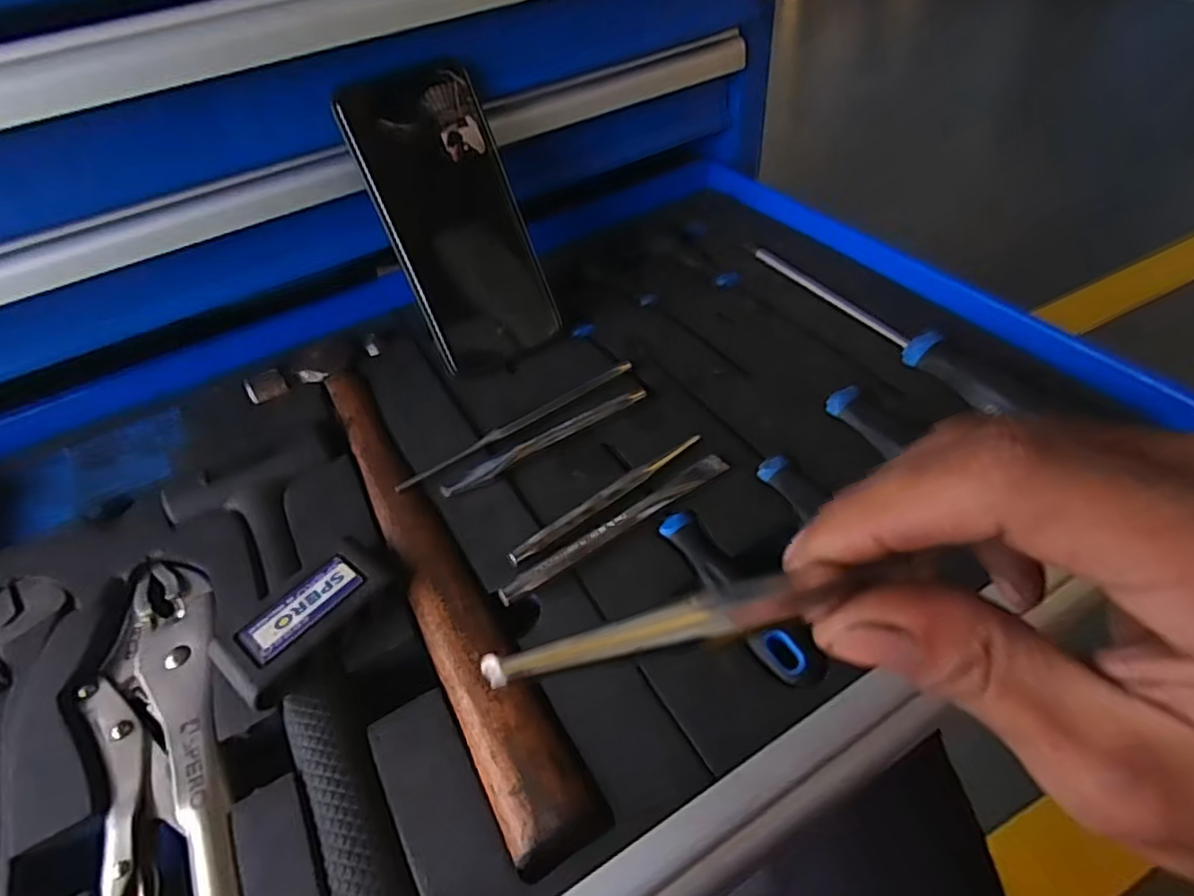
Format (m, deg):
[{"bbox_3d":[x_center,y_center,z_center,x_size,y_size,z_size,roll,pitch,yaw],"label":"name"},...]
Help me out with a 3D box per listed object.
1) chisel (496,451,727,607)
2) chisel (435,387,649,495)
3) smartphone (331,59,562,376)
[{"bbox_3d":[0.010,0.036,0.303,0.127,0.013,0.012,-31,51,-20],"label":"chisel"},{"bbox_3d":[-0.027,-0.004,0.346,0.120,0.010,0.013,-26,49,-16],"label":"chisel"},{"bbox_3d":[-0.083,-0.132,0.378,0.079,0.163,0.006,-27,20,-17],"label":"smartphone"}]

